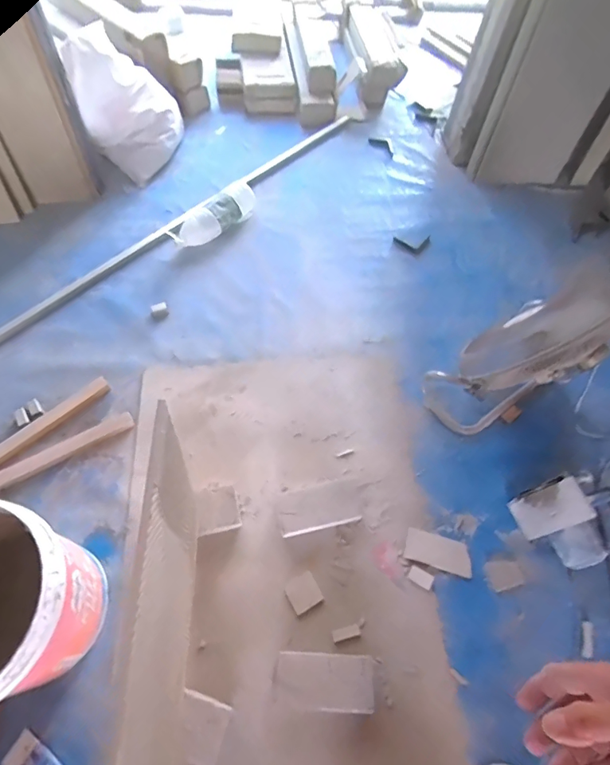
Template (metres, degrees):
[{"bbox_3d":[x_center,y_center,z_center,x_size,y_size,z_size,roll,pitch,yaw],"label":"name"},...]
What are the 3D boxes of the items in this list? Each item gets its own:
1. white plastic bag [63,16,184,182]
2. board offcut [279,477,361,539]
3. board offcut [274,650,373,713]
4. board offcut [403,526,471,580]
[{"bbox_3d":[-0.572,-0.920,1.479,0.229,0.386,0.266,7,63,0],"label":"white plastic bag"},{"bbox_3d":[0.037,0.296,1.066,0.200,0.023,0.102,-10,64,-9],"label":"board offcut"},{"bbox_3d":[0.040,0.604,0.900,0.193,0.022,0.094,4,62,-2],"label":"board offcut"},{"bbox_3d":[0.317,0.400,1.055,0.157,0.010,0.075,17,63,5],"label":"board offcut"}]

